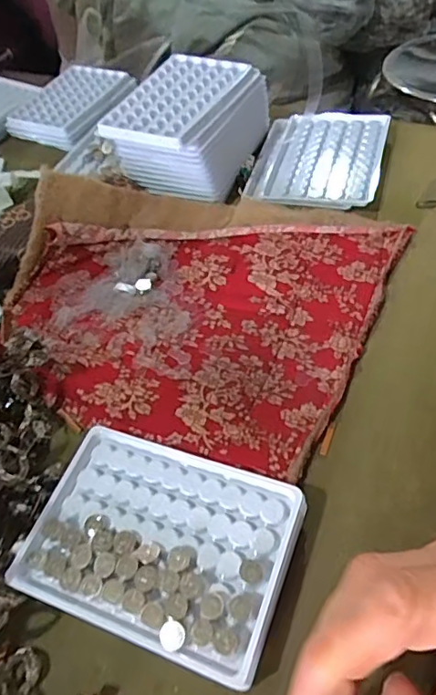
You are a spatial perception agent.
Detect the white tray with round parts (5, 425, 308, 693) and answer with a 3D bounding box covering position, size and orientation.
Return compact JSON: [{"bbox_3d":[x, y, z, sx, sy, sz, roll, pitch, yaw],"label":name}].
[{"bbox_3d":[-0.031,0.098,0.270,0.131,0.018,0.093,17,58,14],"label":"white tray with round parts"}]

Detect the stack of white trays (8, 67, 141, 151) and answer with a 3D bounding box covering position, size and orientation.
[{"bbox_3d":[-0.162,-0.274,0.590,0.098,0.022,0.127,15,56,20],"label":"stack of white trays"}]

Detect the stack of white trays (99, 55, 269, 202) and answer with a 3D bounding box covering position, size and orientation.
[{"bbox_3d":[-0.023,-0.198,0.470,0.109,0.060,0.129,15,58,20],"label":"stack of white trays"}]

